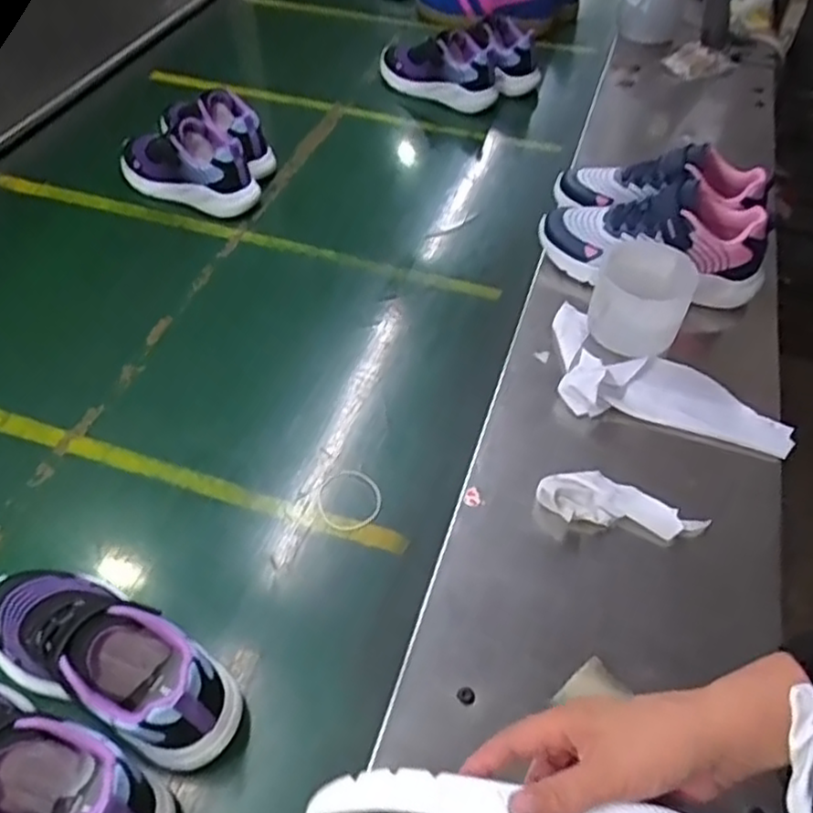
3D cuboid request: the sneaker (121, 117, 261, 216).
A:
[{"bbox_3d":[-0.284,-0.304,0.909,0.189,0.109,0.068,19,51,14],"label":"sneaker"}]

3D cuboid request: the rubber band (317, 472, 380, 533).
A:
[{"bbox_3d":[-0.052,0.086,0.648,0.058,0.004,0.065,16,48,12],"label":"rubber band"}]

